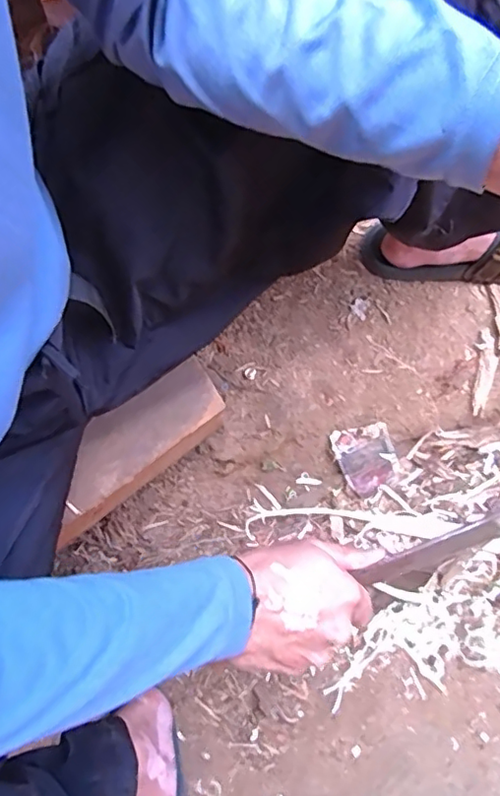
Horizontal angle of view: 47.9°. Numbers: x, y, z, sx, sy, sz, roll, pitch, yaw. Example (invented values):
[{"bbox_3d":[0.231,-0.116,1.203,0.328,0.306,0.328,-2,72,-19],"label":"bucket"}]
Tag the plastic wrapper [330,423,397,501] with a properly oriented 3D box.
[{"bbox_3d":[0.157,0.081,0.752,0.073,0.009,0.098,-24,102,0],"label":"plastic wrapper"}]

